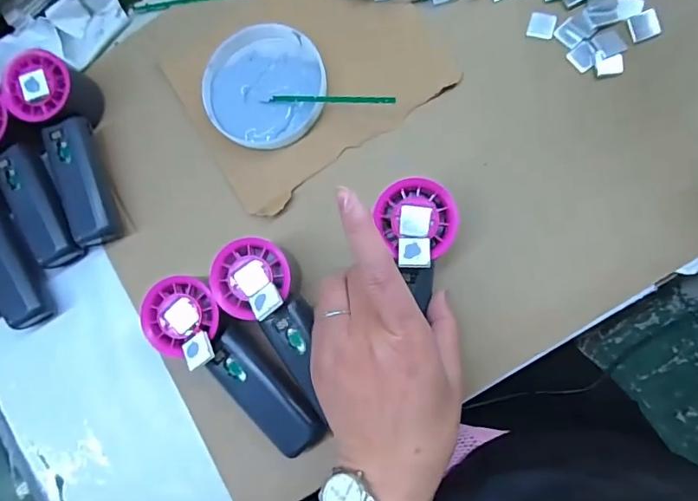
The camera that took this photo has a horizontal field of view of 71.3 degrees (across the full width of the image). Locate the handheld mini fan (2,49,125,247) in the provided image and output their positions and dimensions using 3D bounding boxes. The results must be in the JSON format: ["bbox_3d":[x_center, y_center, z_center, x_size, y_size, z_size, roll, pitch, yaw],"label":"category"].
[{"bbox_3d":[-0.227,-0.082,0.399,0.051,0.049,0.149,-22,83,5],"label":"handheld mini fan"}]

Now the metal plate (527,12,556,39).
[{"bbox_3d":[0.152,-0.177,0.382,0.019,0.004,0.021,15,87,8],"label":"metal plate"}]

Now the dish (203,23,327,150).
[{"bbox_3d":[-0.069,-0.134,0.400,0.097,0.016,0.096,-1,85,7],"label":"dish"}]

